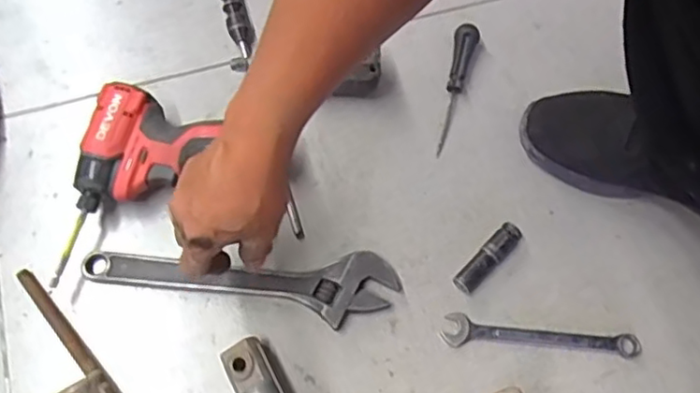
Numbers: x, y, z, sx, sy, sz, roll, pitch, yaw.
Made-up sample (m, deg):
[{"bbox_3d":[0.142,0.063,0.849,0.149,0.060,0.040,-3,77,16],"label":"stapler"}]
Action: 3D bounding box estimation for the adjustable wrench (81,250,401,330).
[{"bbox_3d":[-0.105,0.079,0.604,0.292,0.014,0.063,4,70,4],"label":"adjustable wrench"}]

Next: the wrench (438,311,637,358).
[{"bbox_3d":[0.174,0.131,0.581,0.176,0.008,0.029,7,70,3],"label":"wrench"}]

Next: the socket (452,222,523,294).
[{"bbox_3d":[0.131,0.059,0.605,0.080,0.019,0.022,-43,75,-14],"label":"socket"}]

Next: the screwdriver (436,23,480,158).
[{"bbox_3d":[0.110,-0.115,0.666,0.026,0.017,0.149,13,71,6],"label":"screwdriver"}]

